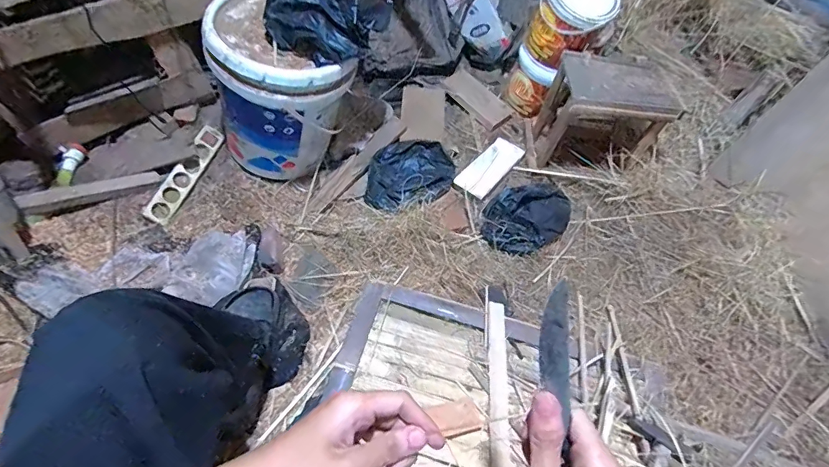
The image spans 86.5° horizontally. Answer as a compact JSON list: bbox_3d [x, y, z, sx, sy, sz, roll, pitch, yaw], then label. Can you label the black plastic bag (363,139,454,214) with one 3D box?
[{"bbox_3d":[-0.010,-0.155,1.137,0.216,0.069,0.220,6,57,-1],"label":"black plastic bag"}]

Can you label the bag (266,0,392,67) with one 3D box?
[{"bbox_3d":[-0.173,-0.439,0.861,0.181,0.140,0.181,34,61,16],"label":"bag"}]

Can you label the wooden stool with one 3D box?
[{"bbox_3d":[0.487,-0.303,1.157,0.271,0.247,0.190,3,57,-3],"label":"wooden stool"}]

